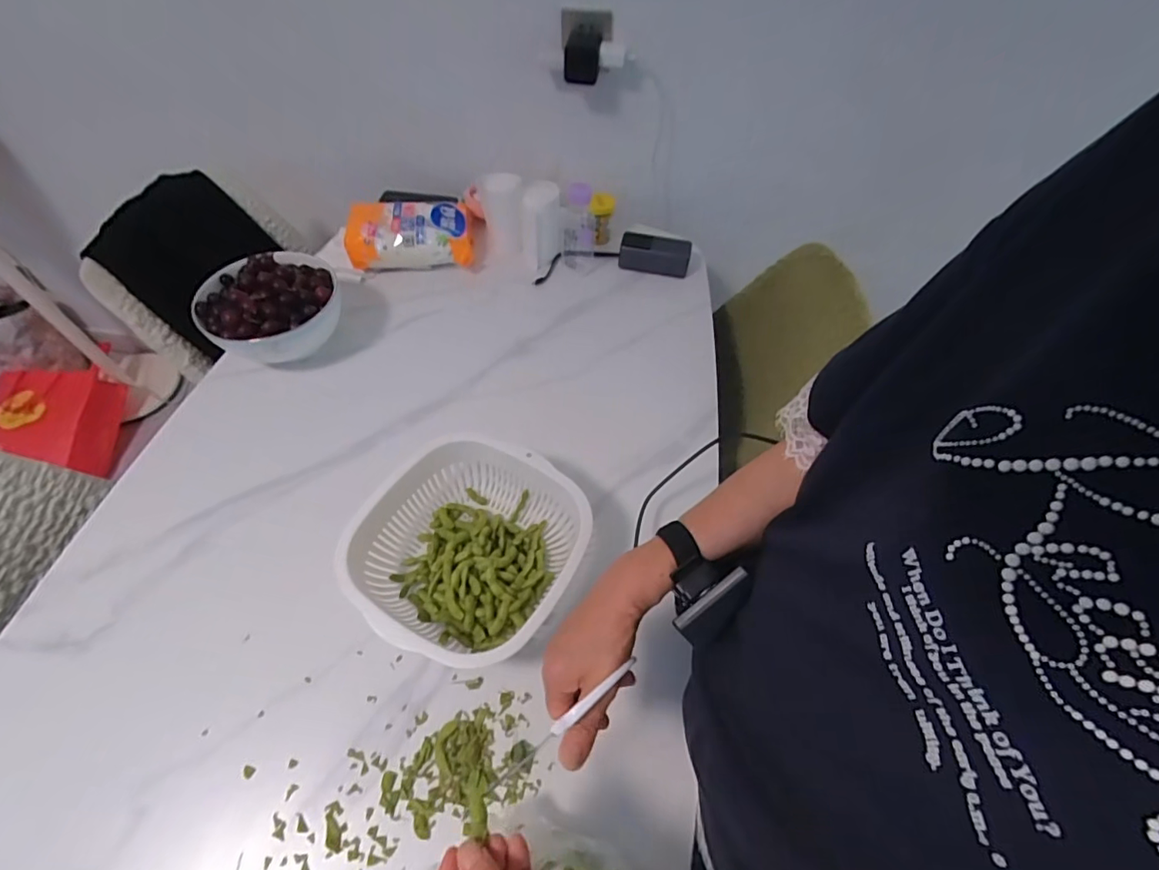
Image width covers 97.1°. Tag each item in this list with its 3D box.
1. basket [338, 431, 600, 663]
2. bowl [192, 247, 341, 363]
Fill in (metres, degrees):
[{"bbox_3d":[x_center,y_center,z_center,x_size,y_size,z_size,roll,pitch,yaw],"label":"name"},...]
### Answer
[{"bbox_3d":[-0.127,0.132,0.599,0.251,0.101,0.251,3,48,-3],"label":"basket"},{"bbox_3d":[-0.474,-0.187,0.807,0.201,0.105,0.208,1,55,-2],"label":"bowl"}]

